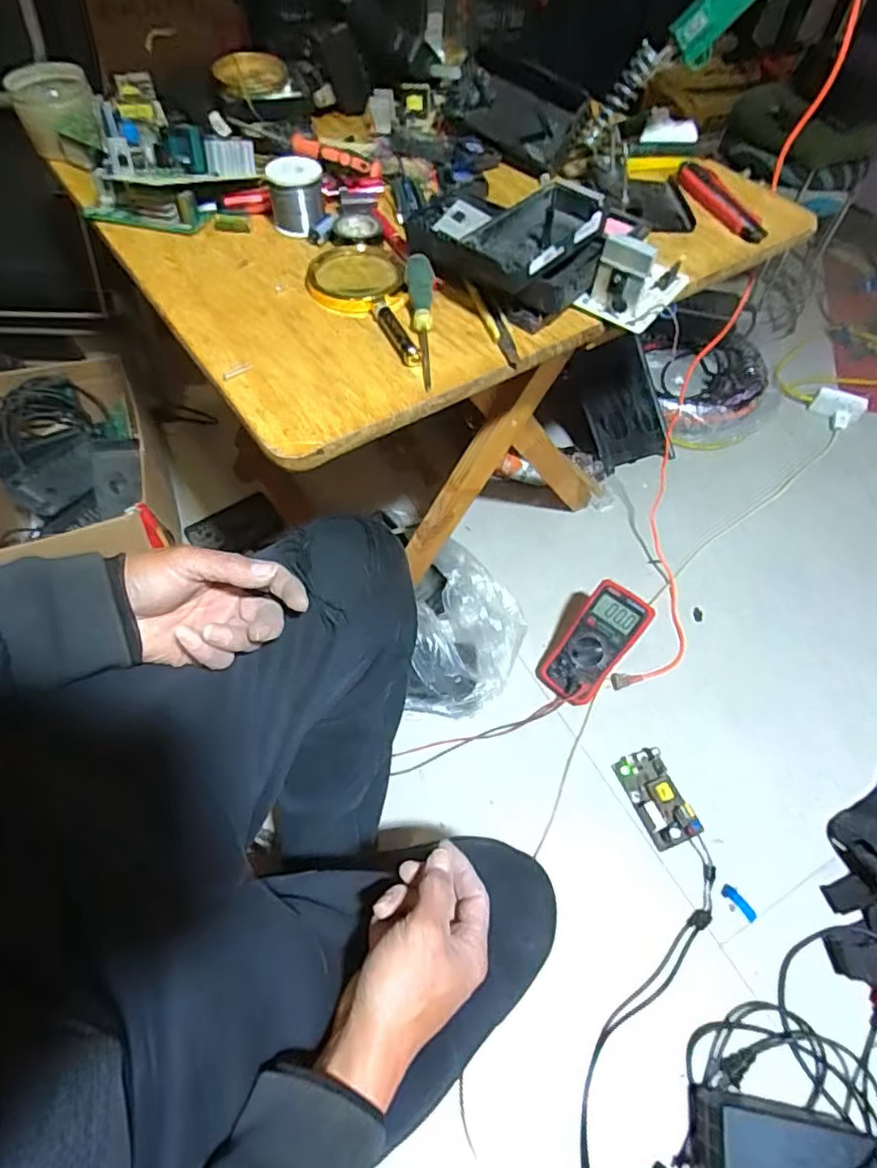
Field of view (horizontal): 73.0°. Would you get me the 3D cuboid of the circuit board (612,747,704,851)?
[{"bbox_3d":[0.309,0.300,0.837,0.070,0.019,0.127,-19,59,-12],"label":"circuit board"}]

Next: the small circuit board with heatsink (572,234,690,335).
[{"bbox_3d":[0.185,-0.286,0.535,0.065,0.060,0.107,32,62,18],"label":"small circuit board with heatsink"}]

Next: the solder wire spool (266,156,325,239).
[{"bbox_3d":[-0.142,-0.390,0.590,0.053,0.048,0.062,-11,59,-8],"label":"solder wire spool"}]

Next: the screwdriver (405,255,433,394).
[{"bbox_3d":[-0.012,-0.230,0.517,0.025,0.022,0.155,-4,70,-3],"label":"screwdriver"}]

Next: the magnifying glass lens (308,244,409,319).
[{"bbox_3d":[-0.076,-0.284,0.548,0.087,0.012,0.095,-6,58,-5],"label":"magnifying glass lens"}]

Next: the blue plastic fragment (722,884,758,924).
[{"bbox_3d":[0.398,0.422,0.782,0.019,0.006,0.049,-34,64,-20],"label":"blue plastic fragment"}]

